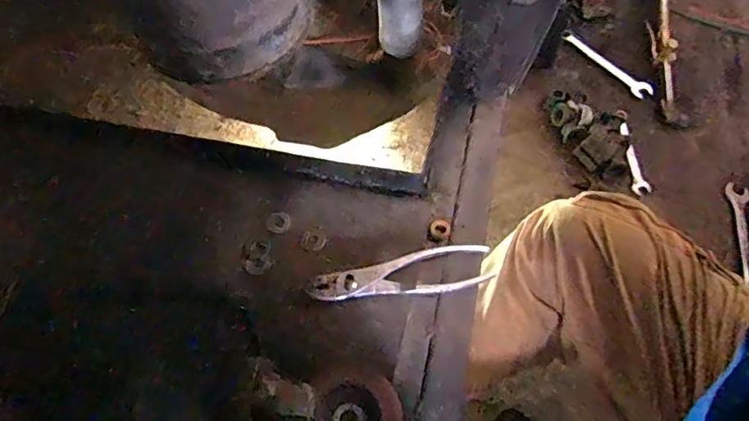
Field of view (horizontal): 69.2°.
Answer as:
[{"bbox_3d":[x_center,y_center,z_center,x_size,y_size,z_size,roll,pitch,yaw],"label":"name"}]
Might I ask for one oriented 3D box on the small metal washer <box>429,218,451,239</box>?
[{"bbox_3d":[0.069,0.020,0.572,0.023,0.006,0.023,-1,59,1],"label":"small metal washer"}]

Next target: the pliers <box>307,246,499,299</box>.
[{"bbox_3d":[0.025,0.065,0.551,0.180,0.020,0.047,-5,59,-1],"label":"pliers"}]

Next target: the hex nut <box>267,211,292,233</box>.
[{"bbox_3d":[-0.102,0.013,0.582,0.024,0.006,0.024,-7,59,-2],"label":"hex nut"}]

